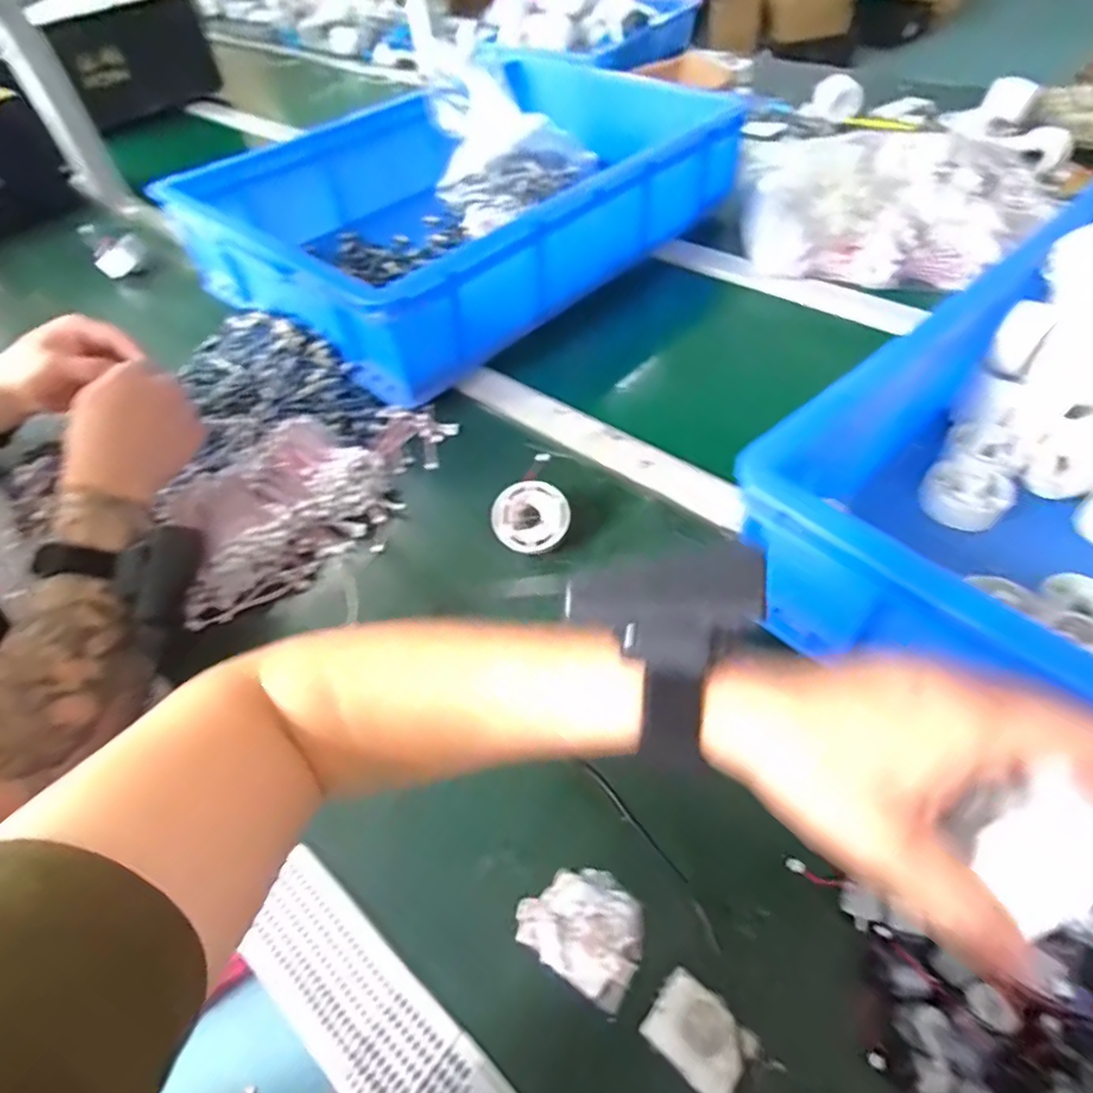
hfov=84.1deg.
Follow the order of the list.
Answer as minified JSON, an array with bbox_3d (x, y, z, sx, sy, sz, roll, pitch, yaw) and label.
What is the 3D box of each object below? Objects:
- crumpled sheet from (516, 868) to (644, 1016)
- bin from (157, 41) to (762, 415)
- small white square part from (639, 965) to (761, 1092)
[{"bbox_3d":[0.021,0.211,0.338,0.066,0.004,0.054,25,58,22],"label":"crumpled sheet"},{"bbox_3d":[-0.081,-0.442,0.751,0.425,0.121,0.616,36,63,27],"label":"bin"},{"bbox_3d":[0.077,0.250,0.309,0.048,0.012,0.038,32,61,26],"label":"small white square part"}]

